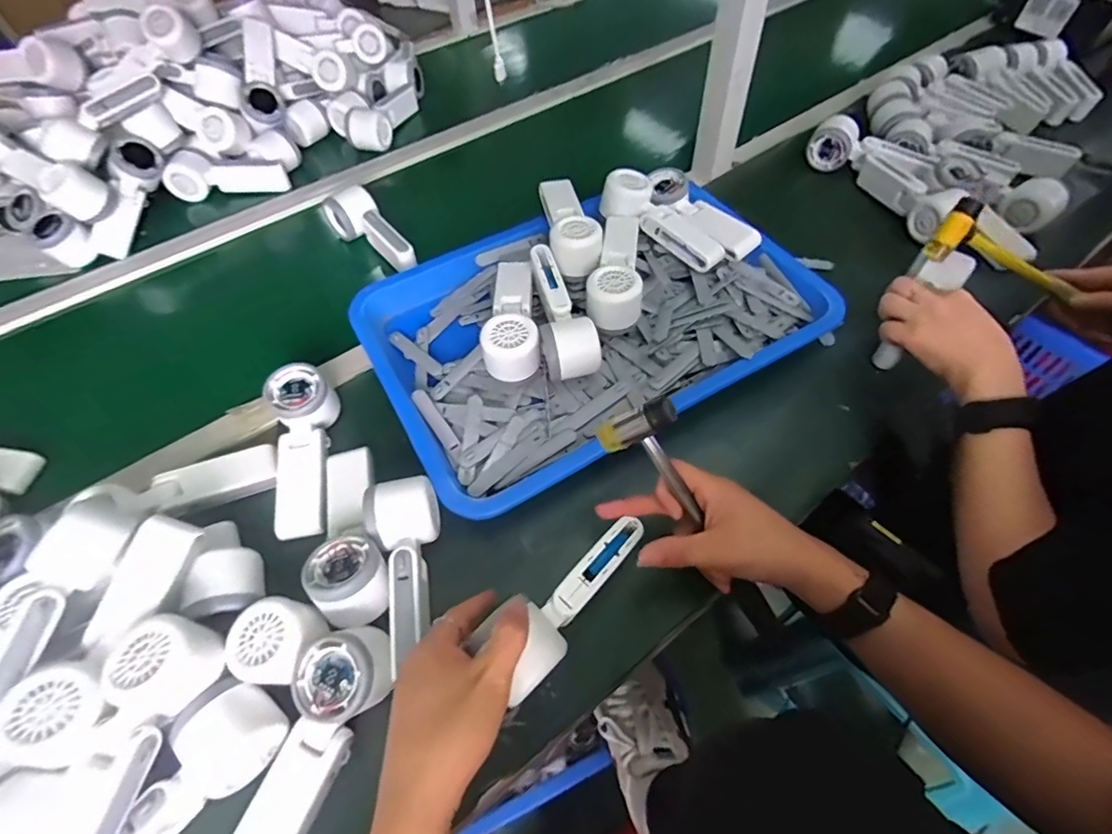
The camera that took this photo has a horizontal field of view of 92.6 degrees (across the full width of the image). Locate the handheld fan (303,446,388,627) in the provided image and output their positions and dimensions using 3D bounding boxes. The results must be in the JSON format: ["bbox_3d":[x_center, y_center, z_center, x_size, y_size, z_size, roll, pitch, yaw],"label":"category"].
[{"bbox_3d":[-0.178,0.096,0.457,0.056,0.042,0.160,-17,42,-8],"label":"handheld fan"}]

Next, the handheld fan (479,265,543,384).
[{"bbox_3d":[-0.049,-0.105,0.567,0.056,0.054,0.158,-7,55,-1],"label":"handheld fan"}]

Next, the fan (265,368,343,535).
[{"bbox_3d":[-0.241,0.034,0.510,0.050,0.047,0.165,-9,68,-3],"label":"fan"}]

